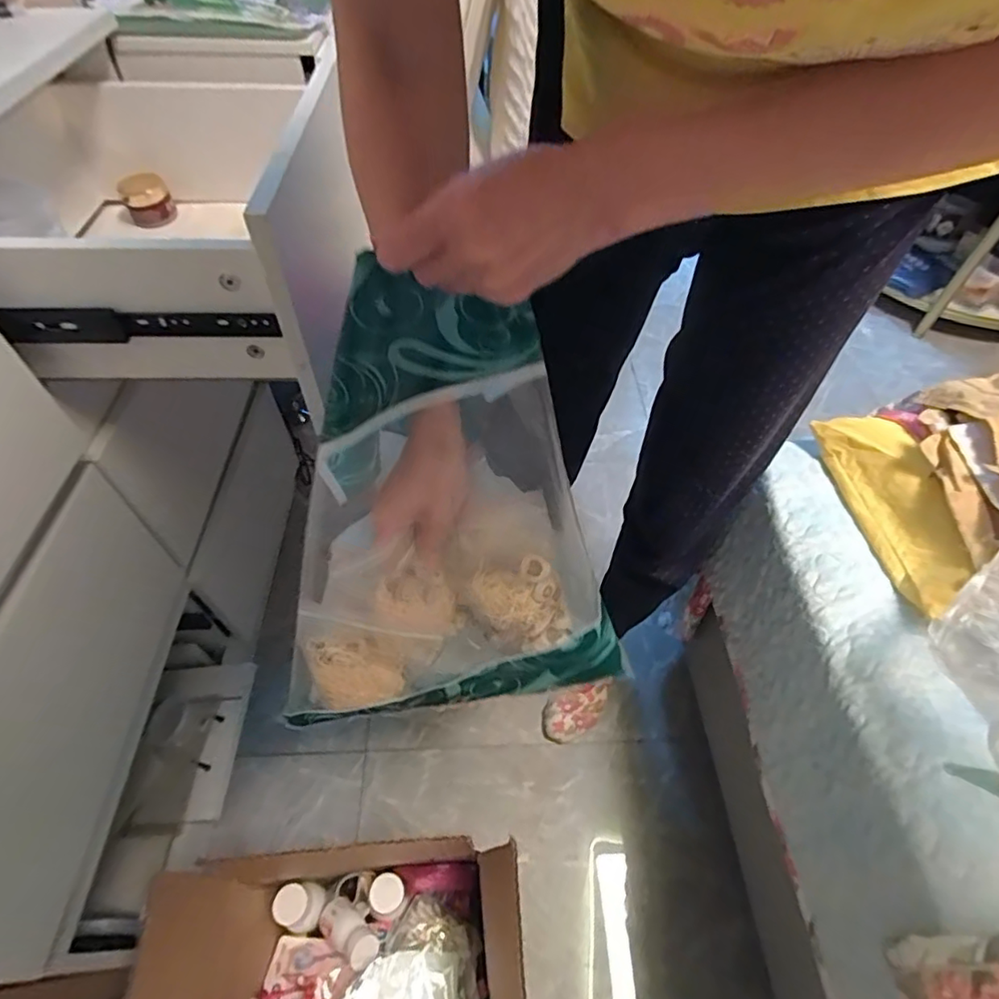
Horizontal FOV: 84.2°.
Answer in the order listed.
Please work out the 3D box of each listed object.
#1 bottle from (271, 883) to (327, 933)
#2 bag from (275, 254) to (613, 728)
[{"bbox_3d":[-0.237,0.491,0.661,0.048,0.073,0.055,18,54,12],"label":"bottle"},{"bbox_3d":[-0.045,0.007,0.412,0.241,0.343,0.073,-7,28,-3],"label":"bag"}]

